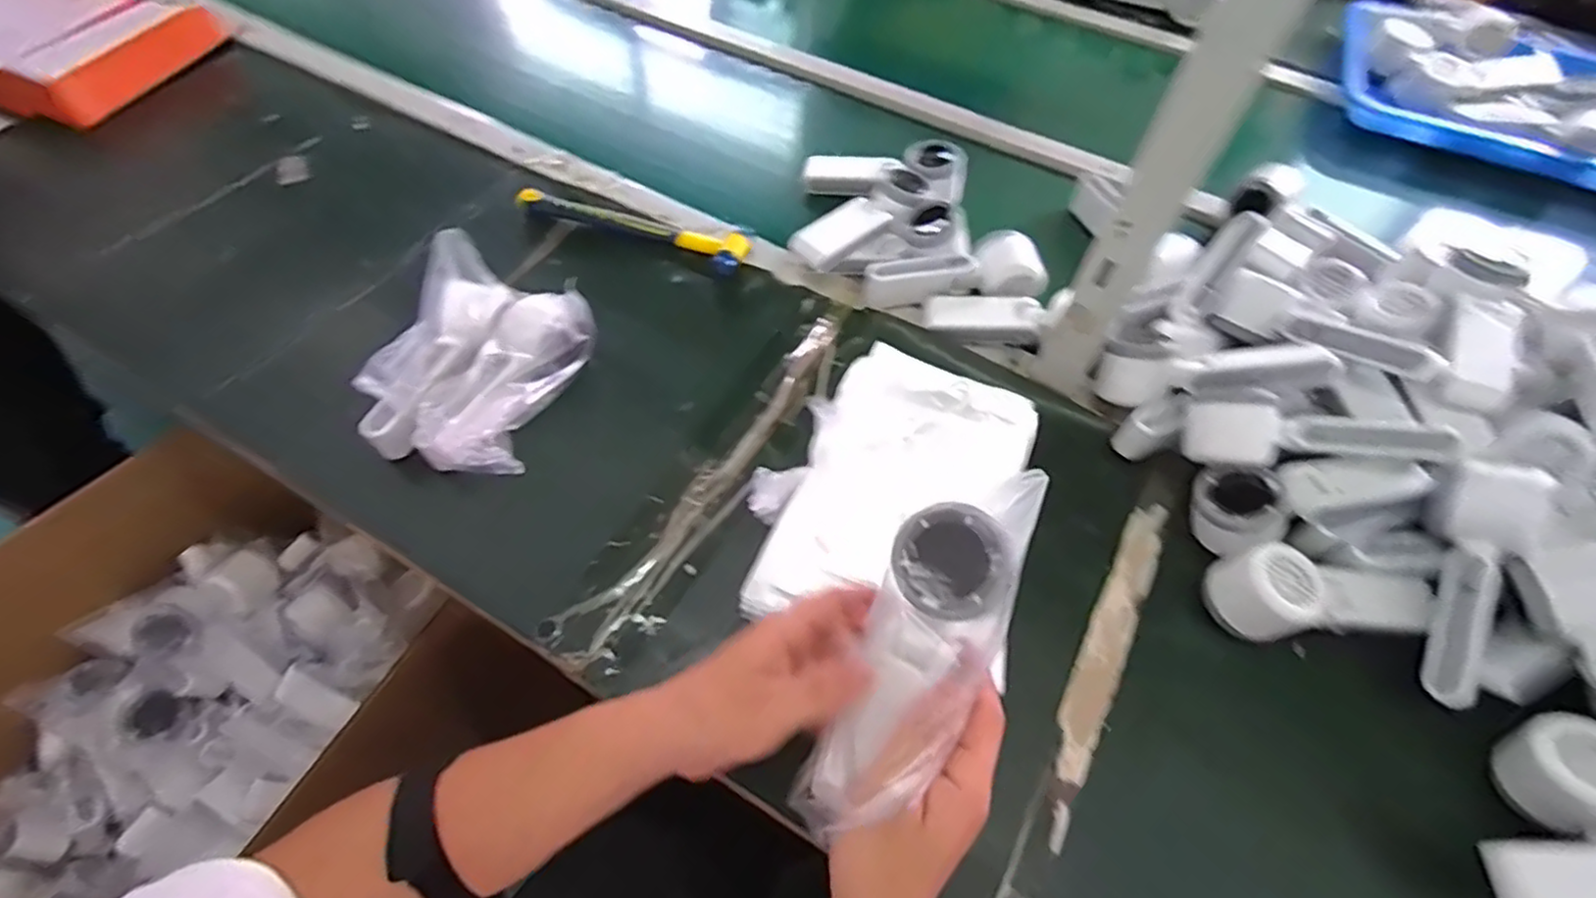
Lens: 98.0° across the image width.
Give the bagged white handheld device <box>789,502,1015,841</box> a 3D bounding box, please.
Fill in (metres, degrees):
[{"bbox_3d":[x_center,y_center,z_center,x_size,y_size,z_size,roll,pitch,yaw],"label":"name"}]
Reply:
[{"bbox_3d":[0.054,0.105,0.338,0.066,0.043,0.163,25,83,13],"label":"bagged white handheld device"}]

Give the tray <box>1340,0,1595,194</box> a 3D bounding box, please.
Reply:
[{"bbox_3d":[0.943,-0.451,0.878,0.476,0.057,0.312,20,59,11],"label":"tray"}]

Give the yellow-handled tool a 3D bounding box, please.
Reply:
[{"bbox_3d":[-0.169,-0.224,0.706,0.246,0.026,0.043,16,58,8],"label":"yellow-handled tool"}]

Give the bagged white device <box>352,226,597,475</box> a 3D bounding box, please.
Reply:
[{"bbox_3d":[-0.263,-0.066,0.572,0.130,0.086,0.173,20,59,11],"label":"bagged white device"}]

